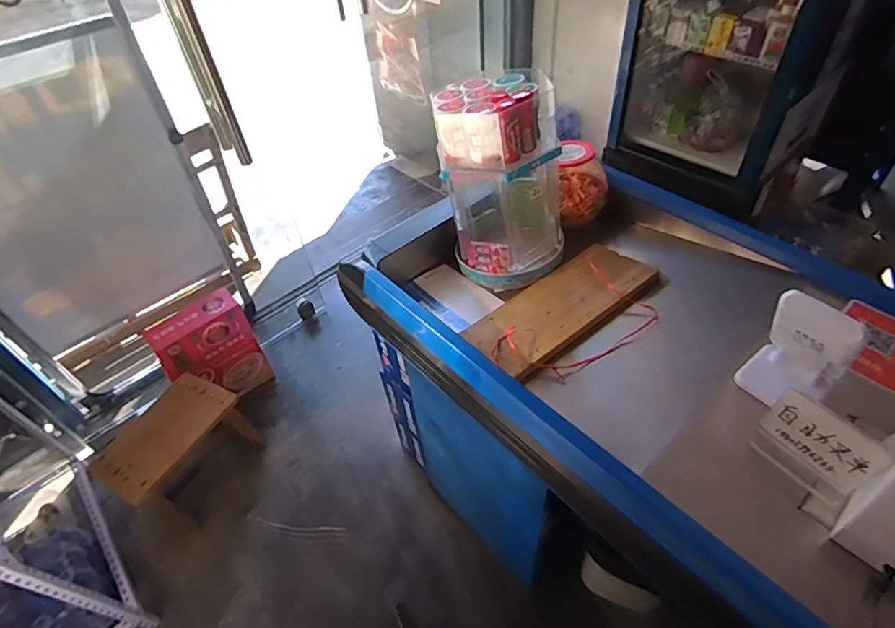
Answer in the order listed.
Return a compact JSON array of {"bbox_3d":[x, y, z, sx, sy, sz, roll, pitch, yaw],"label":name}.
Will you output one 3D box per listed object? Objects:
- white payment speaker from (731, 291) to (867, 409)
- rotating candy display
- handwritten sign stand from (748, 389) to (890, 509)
[{"bbox_3d":[0.454,0.041,0.648,0.080,0.173,0.092,-33,52,-22],"label":"white payment speaker"},{"bbox_3d":[0.100,-0.231,0.908,0.217,0.307,0.205,-5,47,2],"label":"rotating candy display"},{"bbox_3d":[0.419,0.154,0.589,0.032,0.112,0.109,-30,51,-20],"label":"handwritten sign stand"}]

